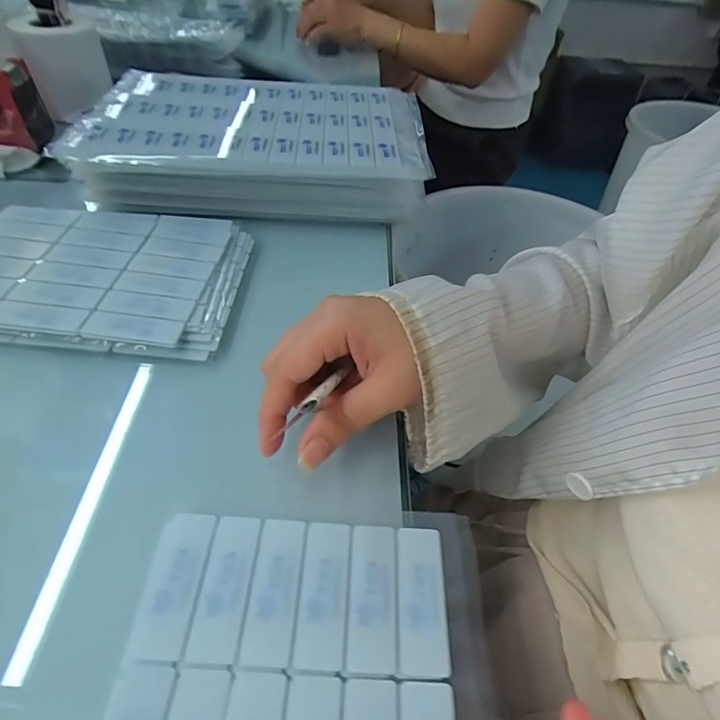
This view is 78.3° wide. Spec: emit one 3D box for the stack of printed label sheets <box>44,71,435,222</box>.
[{"bbox_3d":[-0.093,-0.211,0.434,0.306,0.063,0.206,2,45,-3],"label":"stack of printed label sheets"}]

